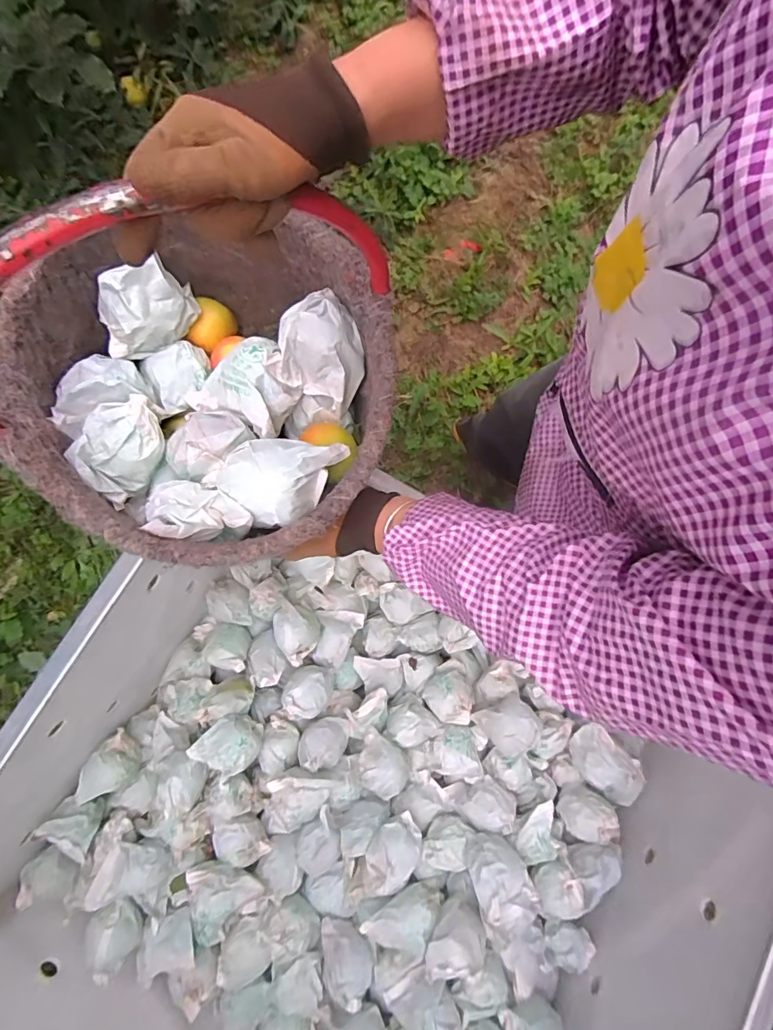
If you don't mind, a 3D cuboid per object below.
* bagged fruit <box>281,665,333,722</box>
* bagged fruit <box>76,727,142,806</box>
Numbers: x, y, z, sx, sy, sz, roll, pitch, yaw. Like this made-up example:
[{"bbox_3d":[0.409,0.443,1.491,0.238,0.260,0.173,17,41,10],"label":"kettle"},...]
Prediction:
[{"bbox_3d":[-0.167,0.372,0.997,0.112,0.081,0.104,0,77,-2],"label":"bagged fruit"},{"bbox_3d":[-0.531,0.492,0.930,0.080,0.076,0.124,36,78,6],"label":"bagged fruit"}]

